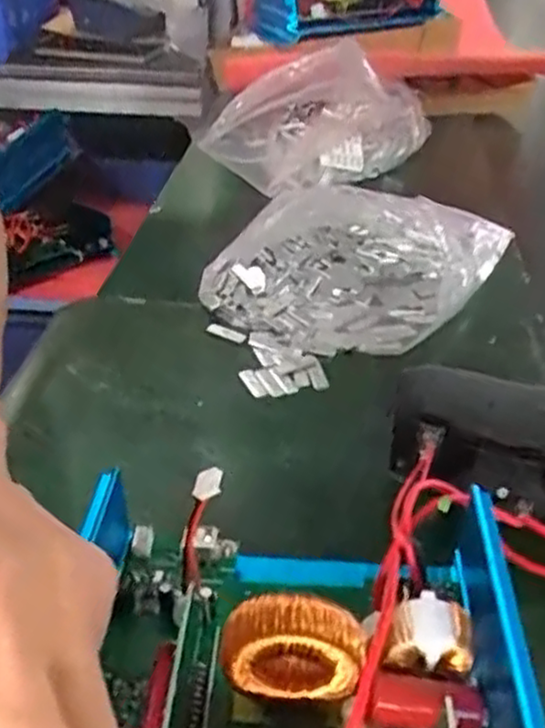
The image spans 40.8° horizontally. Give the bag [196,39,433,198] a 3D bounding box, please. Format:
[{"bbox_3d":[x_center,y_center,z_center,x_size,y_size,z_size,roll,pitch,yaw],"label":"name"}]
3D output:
[{"bbox_3d":[0.045,-0.208,0.615,0.202,0.104,0.092,-28,45,-34],"label":"bag"}]

